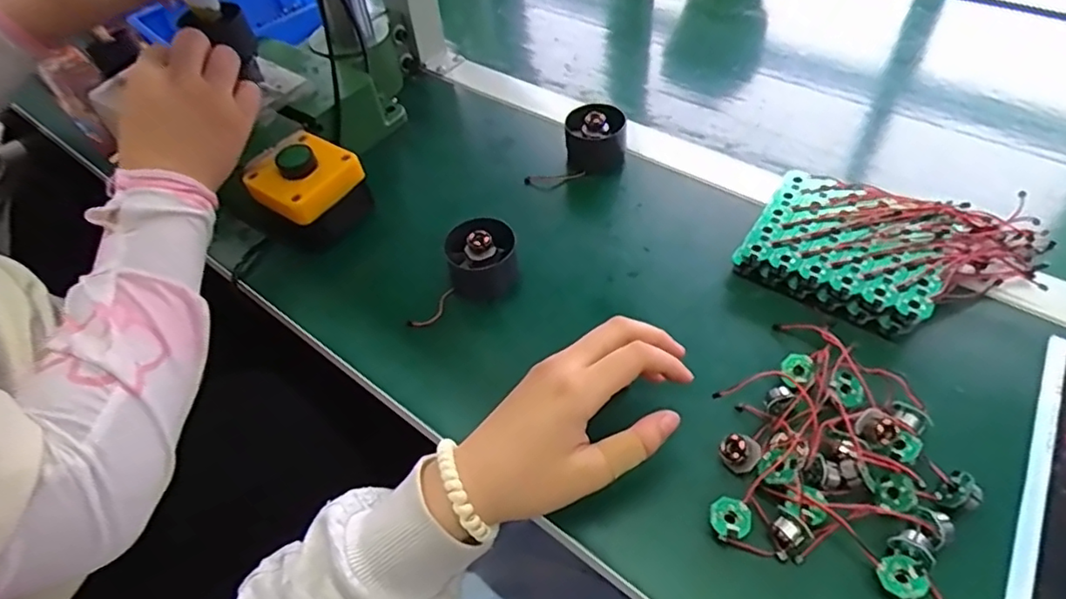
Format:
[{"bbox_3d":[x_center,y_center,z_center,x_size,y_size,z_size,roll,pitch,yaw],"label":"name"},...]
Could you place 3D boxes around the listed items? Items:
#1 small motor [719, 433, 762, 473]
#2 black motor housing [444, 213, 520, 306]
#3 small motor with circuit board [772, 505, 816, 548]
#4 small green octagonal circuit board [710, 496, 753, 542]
[{"bbox_3d":[0.118,0.087,0.341,0.021,0.015,0.019,-21,49,-11],"label":"small motor"},{"bbox_3d":[-0.037,-0.028,0.439,0.048,0.047,0.043,-13,48,-5],"label":"black motor housing"},{"bbox_3d":[0.132,0.120,0.313,0.014,0.015,0.019,-27,51,-16],"label":"small motor with circuit board"},{"bbox_3d":[0.104,0.118,0.320,0.020,0.014,0.020,-22,49,-12],"label":"small green octagonal circuit board"}]

